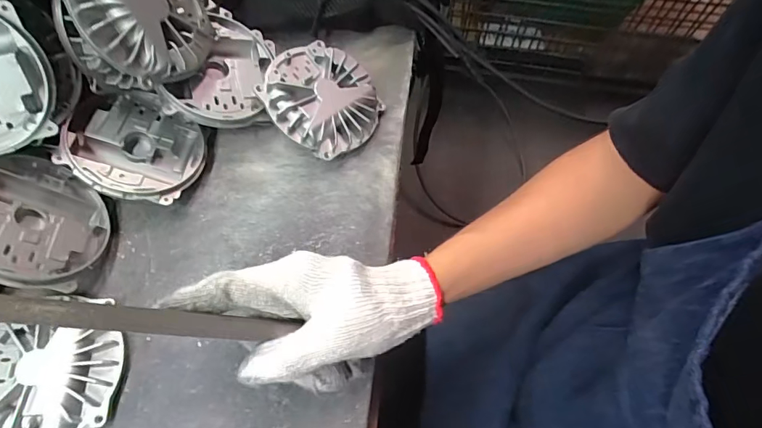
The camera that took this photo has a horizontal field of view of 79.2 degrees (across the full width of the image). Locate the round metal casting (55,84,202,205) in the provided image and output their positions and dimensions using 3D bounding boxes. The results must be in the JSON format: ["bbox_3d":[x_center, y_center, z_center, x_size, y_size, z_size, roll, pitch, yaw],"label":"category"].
[{"bbox_3d":[-0.216,-0.064,0.401,0.117,0.038,0.117,16,55,-25],"label":"round metal casting"}]

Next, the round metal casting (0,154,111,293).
[{"bbox_3d":[-0.271,0.007,0.353,0.104,0.022,0.102,39,32,-30],"label":"round metal casting"}]

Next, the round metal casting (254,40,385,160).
[{"bbox_3d":[-0.055,-0.106,0.437,0.106,0.034,0.104,30,62,-5],"label":"round metal casting"}]

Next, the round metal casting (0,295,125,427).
[{"bbox_3d":[-0.249,0.113,0.337,0.107,0.018,0.105,1,65,-2],"label":"round metal casting"}]

